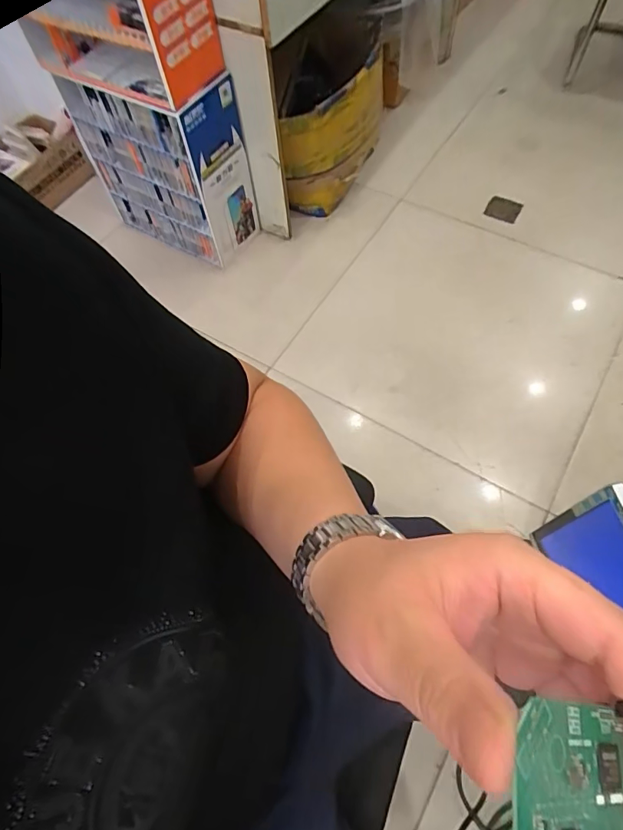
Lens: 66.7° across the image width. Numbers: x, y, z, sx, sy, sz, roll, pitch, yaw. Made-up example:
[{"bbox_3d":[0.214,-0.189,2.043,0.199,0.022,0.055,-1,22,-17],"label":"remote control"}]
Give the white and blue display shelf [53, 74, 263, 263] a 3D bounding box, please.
[{"bbox_3d":[-0.427,-0.750,1.411,0.470,0.466,0.197,27,67,17],"label":"white and blue display shelf"}]

